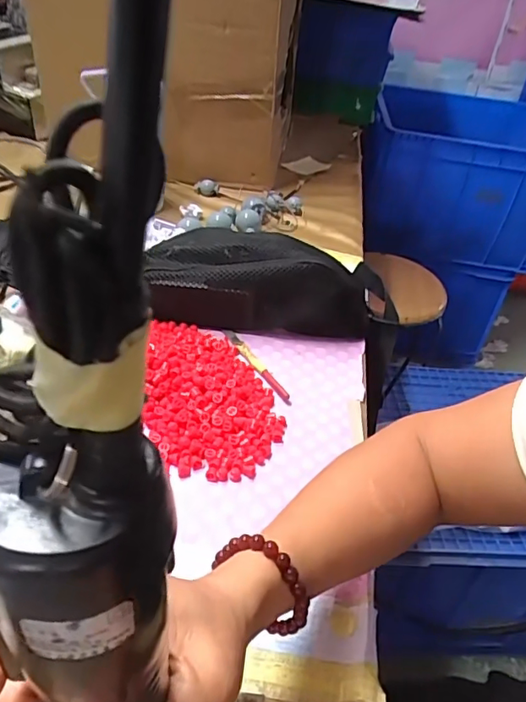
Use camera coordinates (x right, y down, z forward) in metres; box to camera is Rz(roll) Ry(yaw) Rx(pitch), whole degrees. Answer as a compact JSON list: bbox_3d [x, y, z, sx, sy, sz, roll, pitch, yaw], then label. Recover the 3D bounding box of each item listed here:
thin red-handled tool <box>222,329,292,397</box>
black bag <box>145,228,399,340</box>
[{"bbox_3d":[-0.010,0.011,0.547,0.014,0.009,0.119,-19,47,-25],"label":"thin red-handled tool"},{"bbox_3d":[-0.008,-0.084,0.592,0.263,0.068,0.115,3,40,-5],"label":"black bag"}]

